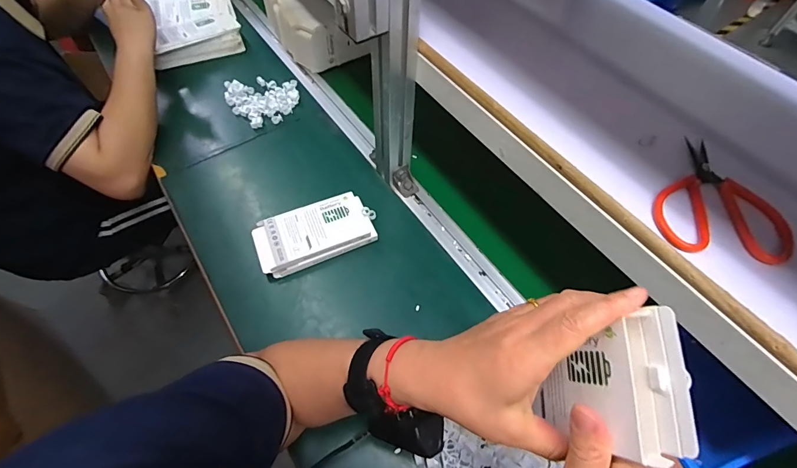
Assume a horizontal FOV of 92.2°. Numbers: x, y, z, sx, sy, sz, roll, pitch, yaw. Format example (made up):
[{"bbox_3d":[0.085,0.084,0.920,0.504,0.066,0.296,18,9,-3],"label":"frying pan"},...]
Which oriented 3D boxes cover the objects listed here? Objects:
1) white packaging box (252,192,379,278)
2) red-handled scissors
[{"bbox_3d":[-0.120,0.000,0.545,0.159,0.029,0.081,-19,61,-14],"label":"white packaging box"},{"bbox_3d":[0.265,-0.032,0.328,0.098,0.015,0.116,10,59,4],"label":"red-handled scissors"}]

